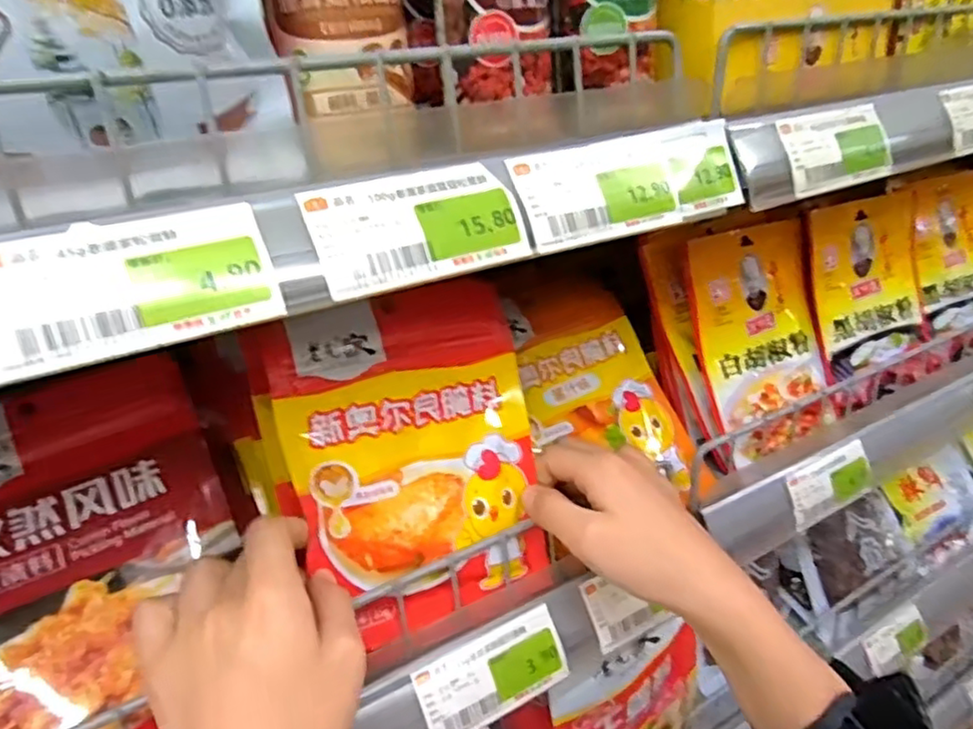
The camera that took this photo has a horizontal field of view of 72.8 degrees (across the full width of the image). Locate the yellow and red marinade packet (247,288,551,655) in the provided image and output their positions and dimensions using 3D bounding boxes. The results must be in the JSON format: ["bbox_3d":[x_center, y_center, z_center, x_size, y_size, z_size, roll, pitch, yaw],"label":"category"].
[{"bbox_3d":[-0.032,0.048,0.329,0.124,0.163,0.011,-14,5,-26],"label":"yellow and red marinade packet"}]

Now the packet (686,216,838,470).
[{"bbox_3d":[0.194,-0.020,0.458,0.107,0.149,0.012,-17,4,-24],"label":"packet"}]

